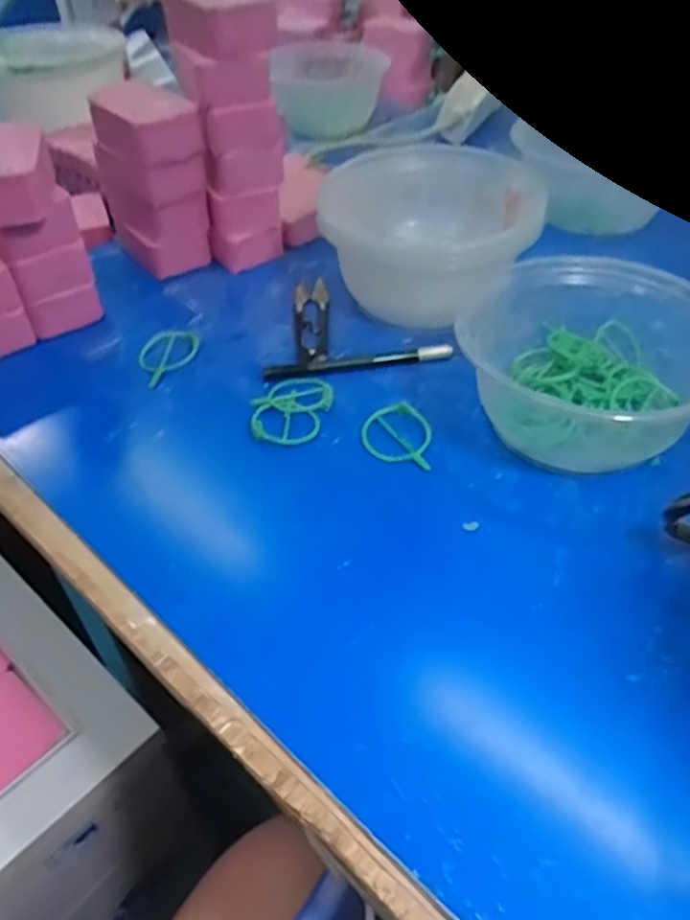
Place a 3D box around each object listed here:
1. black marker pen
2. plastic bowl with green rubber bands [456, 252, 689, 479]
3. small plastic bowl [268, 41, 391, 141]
[{"bbox_3d":[0.008,-0.059,0.414,0.113,0.006,0.013,-9,45,-7],"label":"black marker pen"},{"bbox_3d":[0.128,-0.053,0.365,0.123,0.059,0.114,-1,45,1],"label":"plastic bowl with green rubber bands"},{"bbox_3d":[-0.019,-0.379,0.709,0.113,0.063,0.094,-10,45,-9],"label":"small plastic bowl"}]

